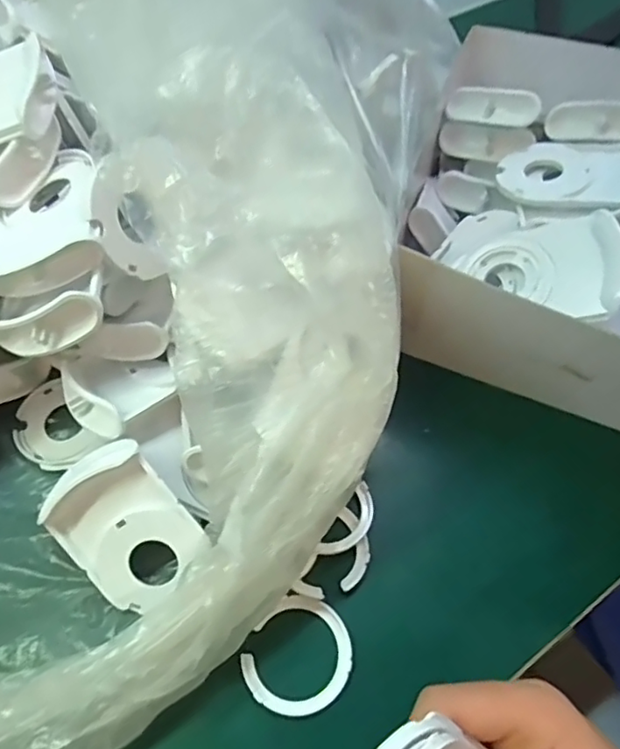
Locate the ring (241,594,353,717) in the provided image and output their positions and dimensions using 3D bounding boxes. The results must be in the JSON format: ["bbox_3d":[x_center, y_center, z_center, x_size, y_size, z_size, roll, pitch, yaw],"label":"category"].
[{"bbox_3d":[-0.004,0.131,0.281,0.048,0.004,0.050,1,59,-2],"label":"ring"}]

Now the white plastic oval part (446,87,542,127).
[{"bbox_3d":[0.113,-0.165,0.370,0.056,0.010,0.020,17,99,24],"label":"white plastic oval part"}]

